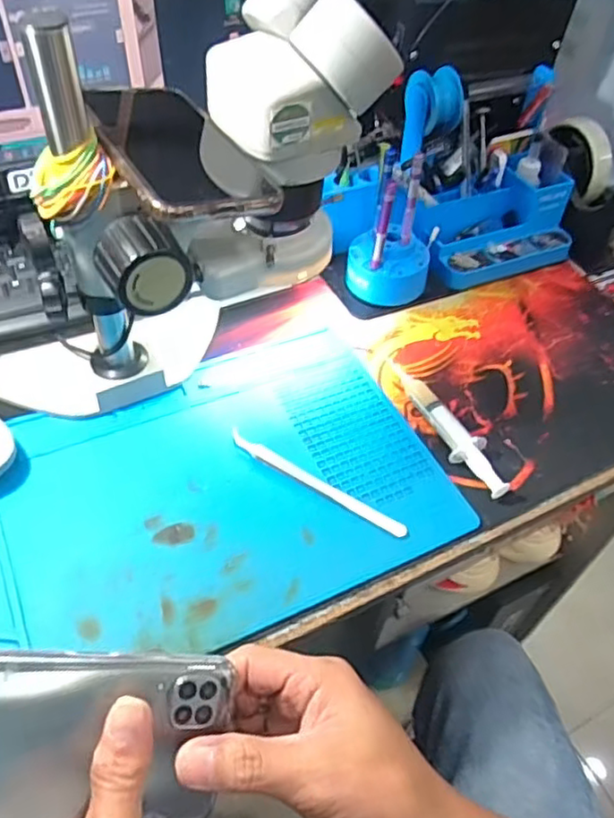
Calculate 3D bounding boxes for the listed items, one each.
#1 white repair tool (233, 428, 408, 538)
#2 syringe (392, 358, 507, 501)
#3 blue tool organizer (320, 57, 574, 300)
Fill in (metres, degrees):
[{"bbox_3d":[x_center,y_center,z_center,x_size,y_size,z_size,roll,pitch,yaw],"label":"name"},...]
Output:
[{"bbox_3d":[0.006,0.054,0.476,0.148,0.004,0.012,28,53,18],"label":"white repair tool"},{"bbox_3d":[0.111,0.011,0.517,0.027,0.018,0.145,-19,54,-20],"label":"syringe"},{"bbox_3d":[0.144,-0.214,0.625,0.242,0.151,0.136,-15,53,-17],"label":"blue tool organizer"}]

